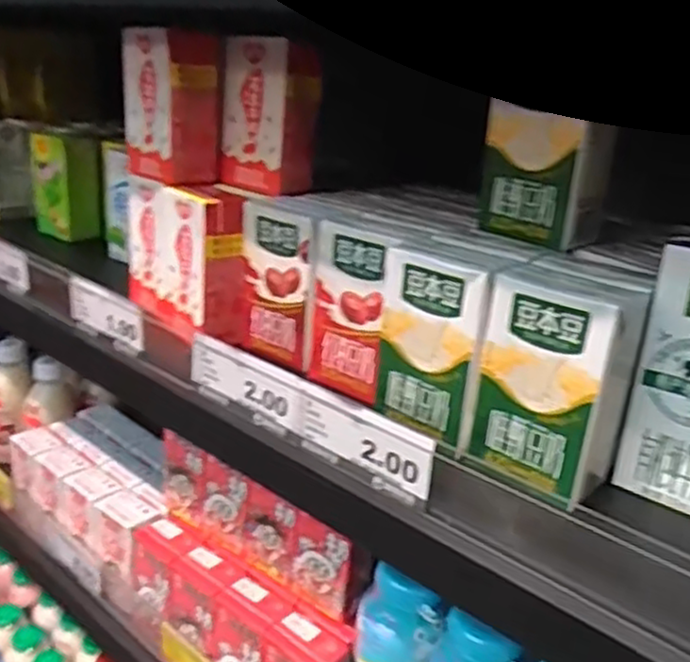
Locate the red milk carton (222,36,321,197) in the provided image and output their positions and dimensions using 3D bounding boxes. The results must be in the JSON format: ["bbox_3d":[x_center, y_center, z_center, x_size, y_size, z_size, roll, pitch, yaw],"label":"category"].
[{"bbox_3d":[-0.056,-0.157,0.527,0.069,0.100,0.041,18,24,32],"label":"red milk carton"}]

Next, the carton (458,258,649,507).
[{"bbox_3d":[0.104,0.025,0.362,0.070,0.103,0.039,19,24,34],"label":"carton"}]

